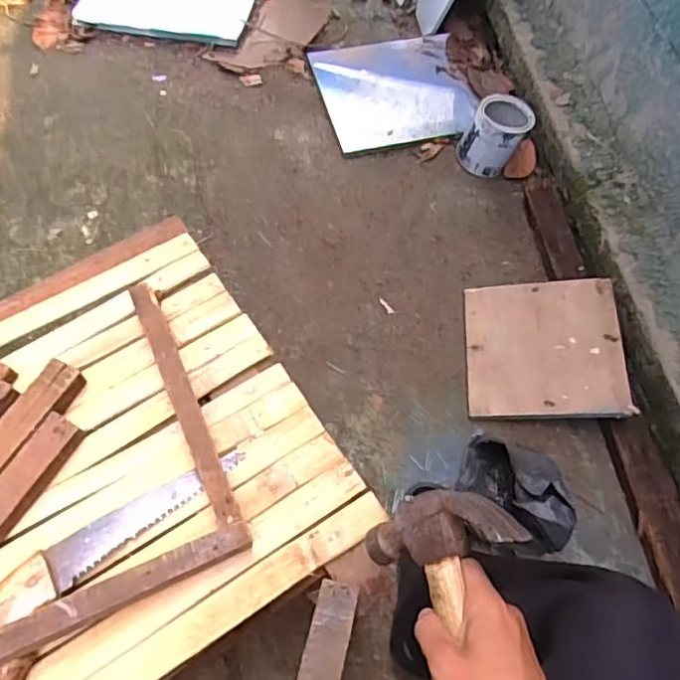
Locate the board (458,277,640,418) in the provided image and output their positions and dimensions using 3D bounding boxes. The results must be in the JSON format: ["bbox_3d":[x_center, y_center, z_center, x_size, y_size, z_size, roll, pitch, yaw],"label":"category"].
[{"bbox_3d":[0.342,0.011,0.987,0.248,0.021,0.247,-5,64,15],"label":"board"}]

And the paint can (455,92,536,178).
[{"bbox_3d":[0.316,-0.418,1.199,0.120,0.131,0.116,1,63,-2],"label":"paint can"}]

